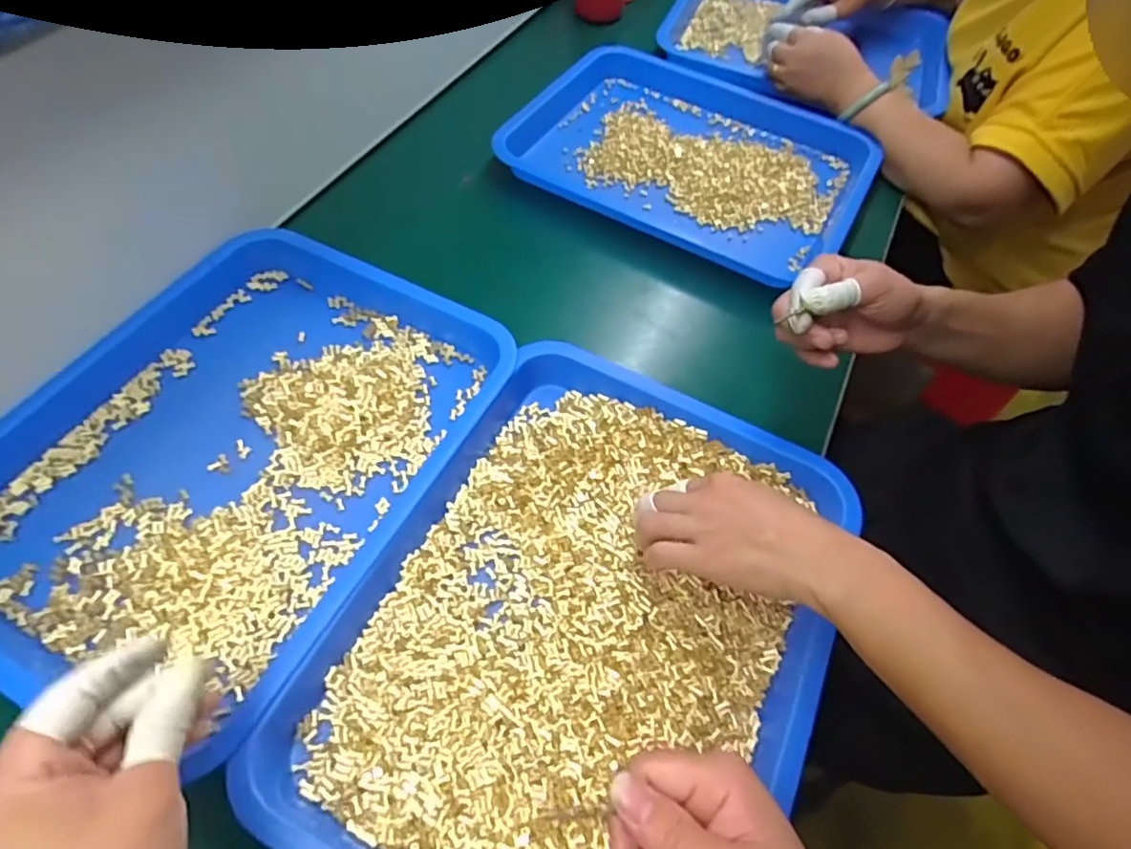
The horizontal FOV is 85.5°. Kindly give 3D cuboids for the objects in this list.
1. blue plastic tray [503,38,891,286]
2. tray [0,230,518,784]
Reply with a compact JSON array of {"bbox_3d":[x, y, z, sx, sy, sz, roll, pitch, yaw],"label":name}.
[{"bbox_3d":[0.150,-0.322,0.711,0.377,0.027,0.300,30,60,13],"label":"blue plastic tray"},{"bbox_3d":[-0.245,0.013,0.463,0.286,0.034,0.374,26,60,11],"label":"tray"}]

